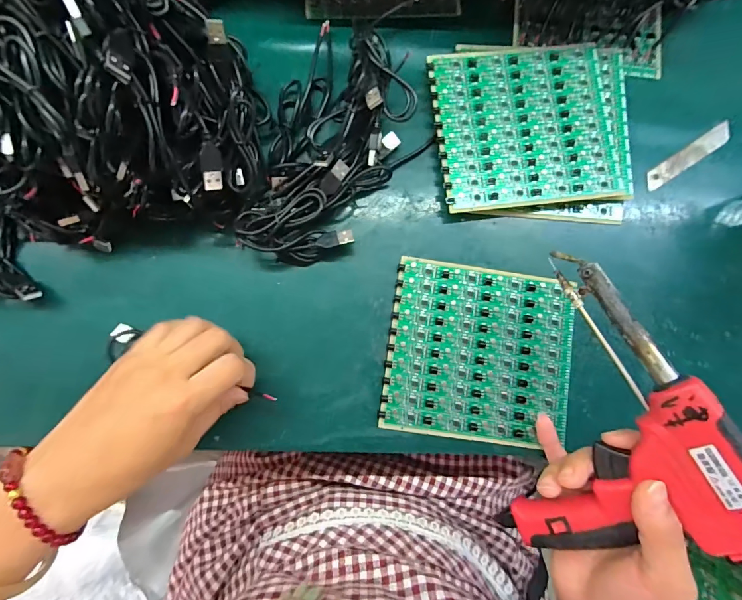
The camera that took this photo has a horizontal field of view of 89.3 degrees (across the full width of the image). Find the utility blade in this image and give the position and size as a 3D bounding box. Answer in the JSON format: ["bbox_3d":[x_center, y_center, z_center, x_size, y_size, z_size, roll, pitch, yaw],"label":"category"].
[{"bbox_3d":[0.290,-0.132,0.343,0.098,0.004,0.017,-33,81,-4],"label":"utility blade"}]

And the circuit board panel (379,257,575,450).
[{"bbox_3d":[0.092,0.044,0.314,0.152,0.006,0.140,8,85,-2],"label":"circuit board panel"}]

